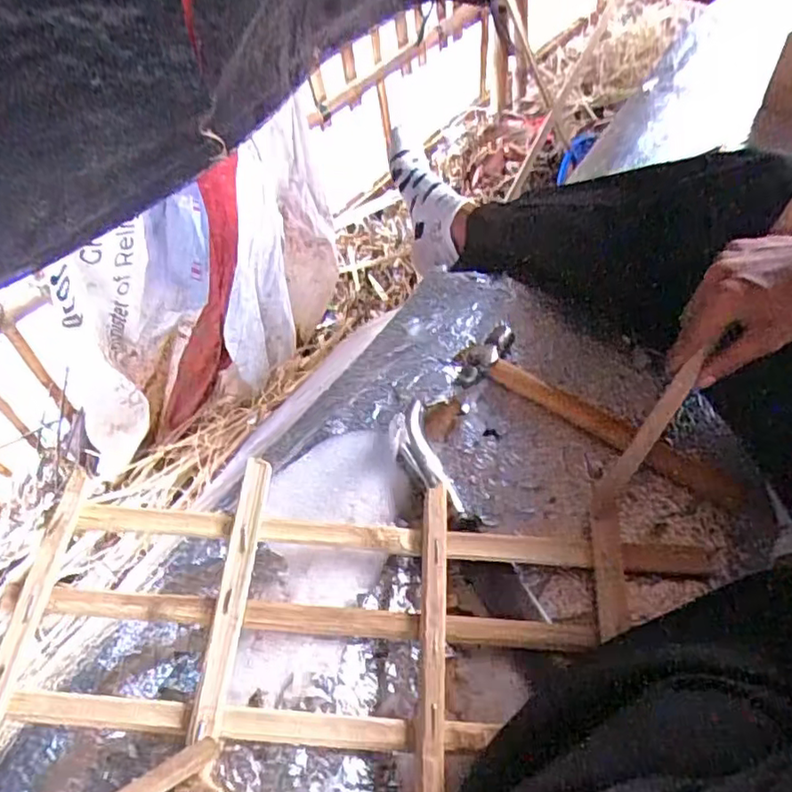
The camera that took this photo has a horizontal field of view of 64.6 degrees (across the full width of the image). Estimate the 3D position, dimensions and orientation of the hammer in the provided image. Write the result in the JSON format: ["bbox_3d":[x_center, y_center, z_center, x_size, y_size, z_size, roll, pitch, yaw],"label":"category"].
[{"bbox_3d":[0.186,0.011,0.588,0.275,0.022,0.079,26,59,20],"label":"hammer"}]

